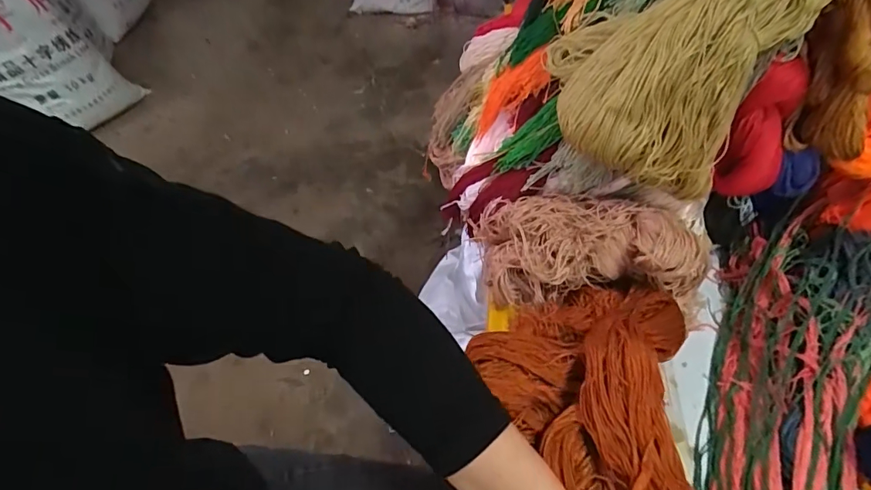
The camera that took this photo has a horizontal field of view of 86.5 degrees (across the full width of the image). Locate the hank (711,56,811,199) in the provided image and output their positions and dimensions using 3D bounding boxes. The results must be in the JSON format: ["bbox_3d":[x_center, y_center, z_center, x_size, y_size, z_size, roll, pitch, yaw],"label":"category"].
[{"bbox_3d":[0.302,-0.104,0.429,0.058,0.122,0.042,15,18,6],"label":"hank"}]

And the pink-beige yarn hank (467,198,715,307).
[{"bbox_3d":[0.165,-0.001,0.484,0.223,0.087,0.108,-2,53,-5],"label":"pink-beige yarn hank"}]

